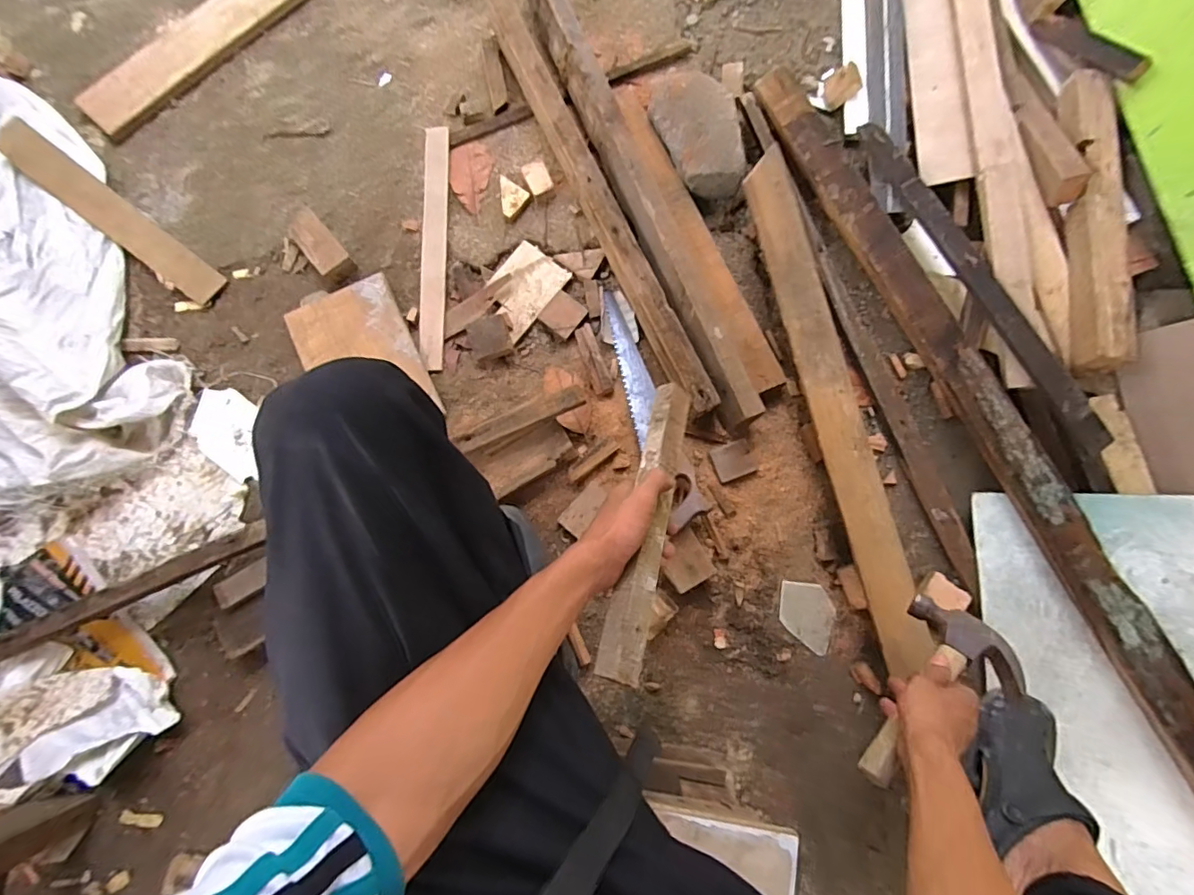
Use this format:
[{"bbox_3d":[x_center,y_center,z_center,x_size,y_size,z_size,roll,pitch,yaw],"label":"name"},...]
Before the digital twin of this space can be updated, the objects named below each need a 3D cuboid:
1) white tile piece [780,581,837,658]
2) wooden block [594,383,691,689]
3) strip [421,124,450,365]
[{"bbox_3d":[0.301,0.243,0.768,0.074,0.011,0.092,8,78,2],"label":"white tile piece"},{"bbox_3d":[0.051,0.064,0.516,0.039,0.021,0.303,13,61,3],"label":"wooden block"},{"bbox_3d":[-0.269,-0.339,0.894,0.040,0.010,0.435,-2,78,0],"label":"strip"}]

